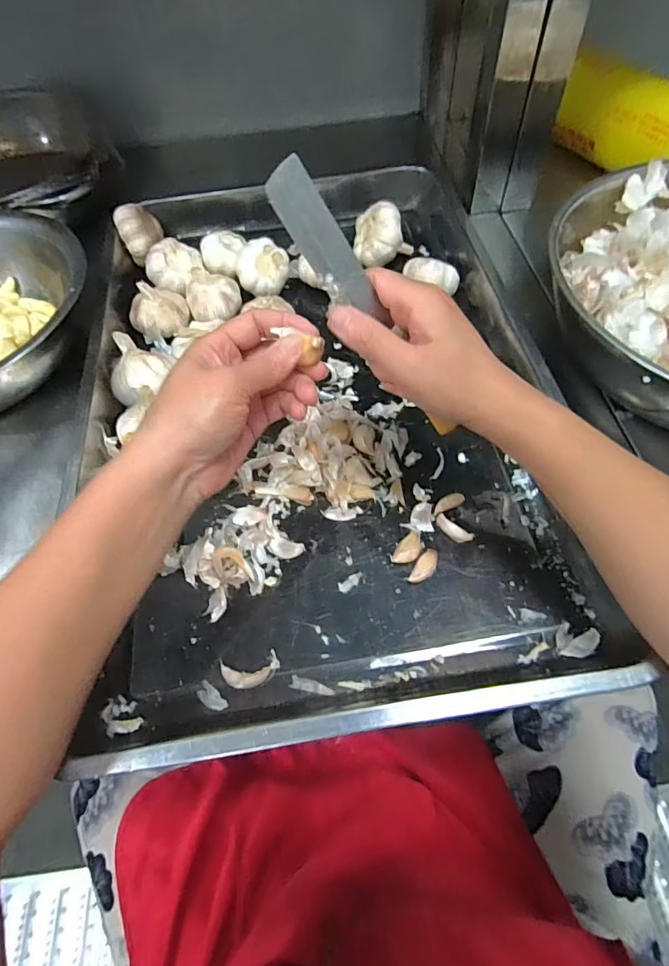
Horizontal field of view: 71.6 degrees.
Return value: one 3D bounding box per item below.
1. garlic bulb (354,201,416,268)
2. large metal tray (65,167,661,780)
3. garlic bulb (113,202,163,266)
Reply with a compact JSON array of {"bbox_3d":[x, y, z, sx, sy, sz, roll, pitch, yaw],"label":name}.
[{"bbox_3d":[0.053,-0.271,0.505,0.065,0.044,0.055,6,59,6],"label":"garlic bulb"},{"bbox_3d":[-0.015,-0.113,0.434,0.356,0.061,0.615,-8,59,-1],"label":"large metal tray"},{"bbox_3d":[-0.217,-0.282,0.520,0.046,0.041,0.050,-24,60,-11],"label":"garlic bulb"}]

